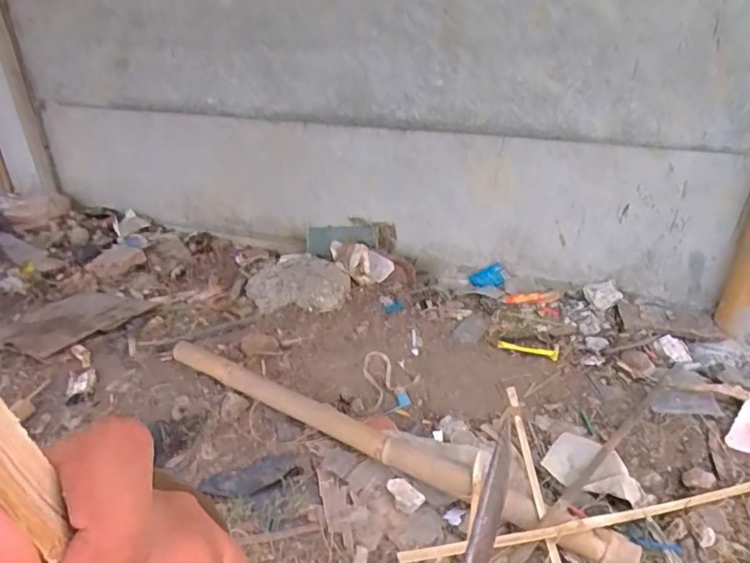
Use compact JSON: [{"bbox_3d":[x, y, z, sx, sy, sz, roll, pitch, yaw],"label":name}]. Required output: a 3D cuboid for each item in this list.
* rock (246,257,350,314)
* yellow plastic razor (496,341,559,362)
[{"bbox_3d":[-0.217,0.006,1.425,0.272,0.077,0.224,-11,33,-6],"label":"rock"},{"bbox_3d":[0.361,0.162,1.230,0.140,0.009,0.035,12,31,23],"label":"yellow plastic razor"}]

